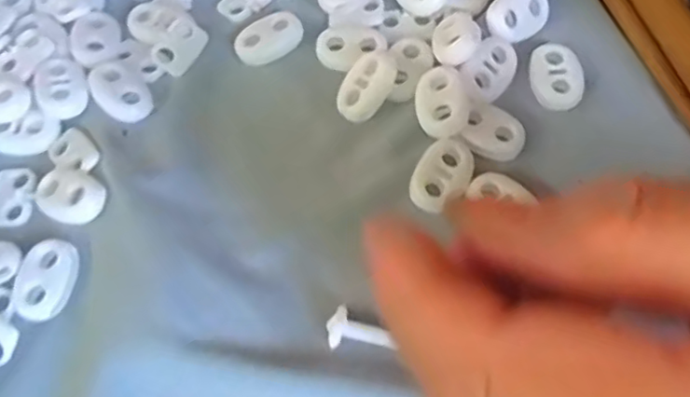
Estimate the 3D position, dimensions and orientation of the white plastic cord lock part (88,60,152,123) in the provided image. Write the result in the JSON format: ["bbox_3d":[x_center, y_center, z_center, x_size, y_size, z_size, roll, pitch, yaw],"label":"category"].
[{"bbox_3d":[-0.069,-0.033,0.192,0.014,0.004,0.022,-40,71,-14],"label":"white plastic cord lock part"}]

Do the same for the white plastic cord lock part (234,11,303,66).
[{"bbox_3d":[-0.024,-0.051,0.198,0.021,0.006,0.015,-27,68,-9],"label":"white plastic cord lock part"}]

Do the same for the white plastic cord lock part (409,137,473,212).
[{"bbox_3d":[0.027,-0.006,0.176,0.015,0.006,0.021,19,69,9],"label":"white plastic cord lock part"}]

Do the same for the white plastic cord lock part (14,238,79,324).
[{"bbox_3d":[-0.081,0.021,0.169,0.016,0.004,0.023,13,68,7],"label":"white plastic cord lock part"}]

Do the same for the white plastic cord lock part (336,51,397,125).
[{"bbox_3d":[0.005,-0.034,0.188,0.015,0.007,0.021,35,88,22],"label":"white plastic cord lock part"}]

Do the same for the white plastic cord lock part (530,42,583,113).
[{"bbox_3d":[0.063,-0.037,0.188,0.014,0.004,0.022,-9,67,-1],"label":"white plastic cord lock part"}]

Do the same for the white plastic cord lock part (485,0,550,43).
[{"bbox_3d":[0.053,-0.057,0.194,0.021,0.008,0.013,-30,69,-10],"label":"white plastic cord lock part"}]

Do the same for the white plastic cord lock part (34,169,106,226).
[{"bbox_3d":[-0.078,-0.001,0.178,0.021,0.005,0.015,31,71,13],"label":"white plastic cord lock part"}]

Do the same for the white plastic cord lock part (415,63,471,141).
[{"bbox_3d":[0.028,-0.028,0.181,0.015,0.007,0.021,3,67,2],"label":"white plastic cord lock part"}]

